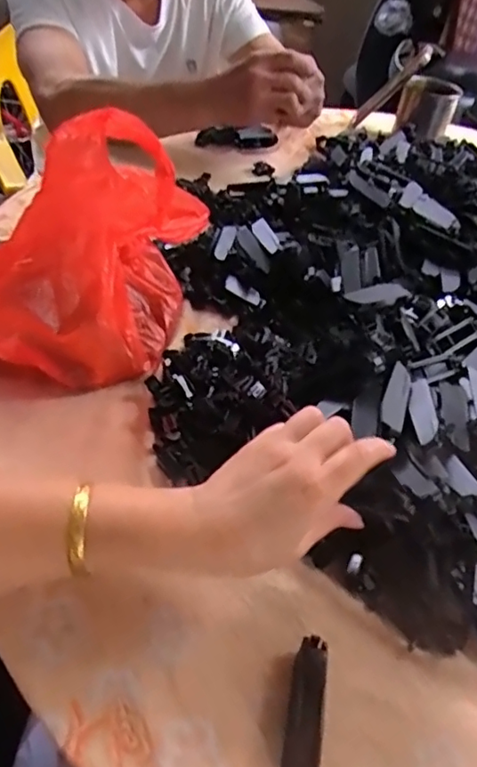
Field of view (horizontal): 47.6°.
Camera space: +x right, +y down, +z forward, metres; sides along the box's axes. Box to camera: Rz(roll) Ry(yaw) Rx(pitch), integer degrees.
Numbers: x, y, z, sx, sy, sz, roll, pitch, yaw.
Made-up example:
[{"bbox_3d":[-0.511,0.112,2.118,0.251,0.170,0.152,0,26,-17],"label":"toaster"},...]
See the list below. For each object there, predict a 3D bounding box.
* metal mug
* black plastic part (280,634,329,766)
[{"bbox_3d":[0.318,-0.452,0.898,0.081,0.072,0.067,-6,47,-13],"label":"metal mug"},{"bbox_3d":[0.037,0.180,0.298,0.017,0.019,0.073,12,45,4],"label":"black plastic part"}]

